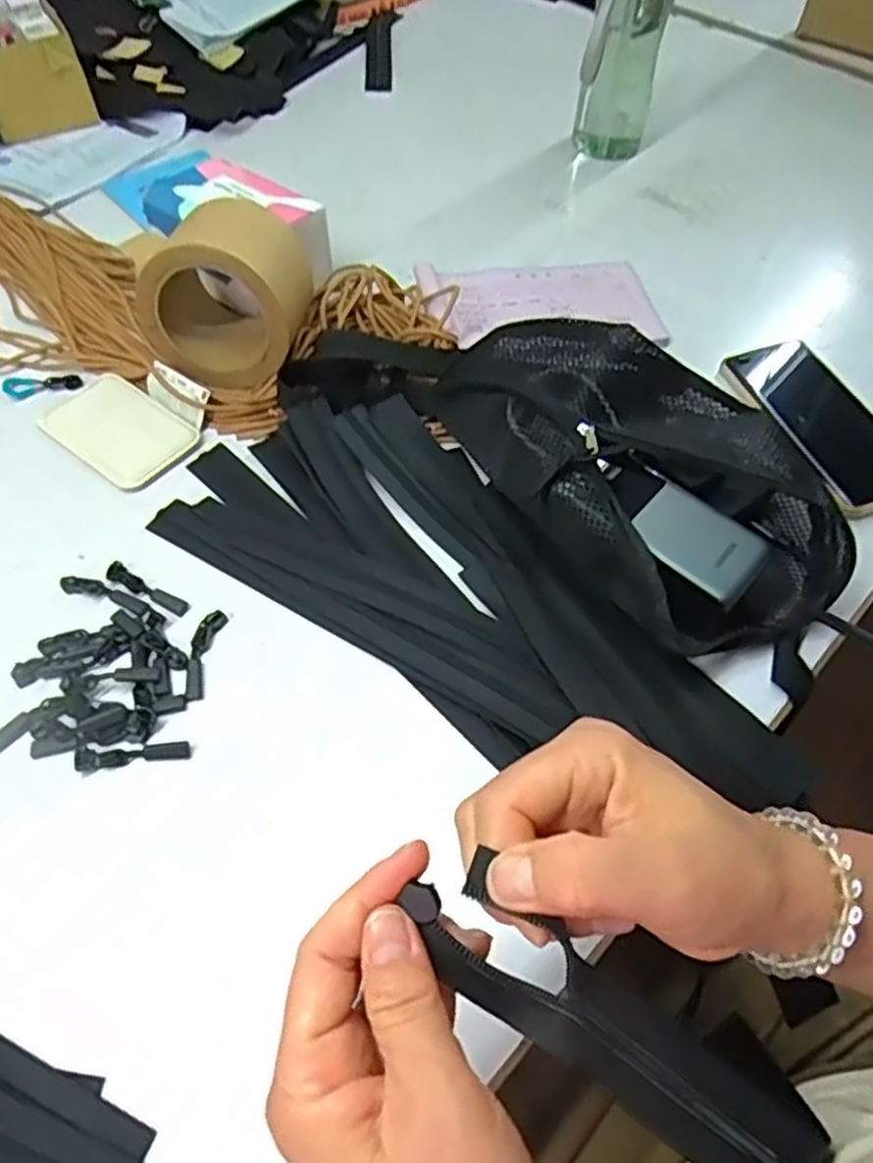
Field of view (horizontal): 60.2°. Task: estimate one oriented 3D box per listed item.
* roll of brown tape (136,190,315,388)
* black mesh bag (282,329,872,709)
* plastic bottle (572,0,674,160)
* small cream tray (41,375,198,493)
[{"bbox_3d":[-0.144,-0.200,0.531,0.099,0.103,0.086,9,56,4],"label":"roll of brown tape"},{"bbox_3d":[0.098,-0.101,0.497,0.379,0.061,0.201,34,61,19],"label":"black mesh bag"},{"bbox_3d":[0.178,-0.512,0.700,0.068,0.218,0.062,12,56,6],"label":"plastic bottle"},{"bbox_3d":[-0.224,-0.108,0.530,0.105,0.006,0.068,33,61,19],"label":"small cream tray"}]

